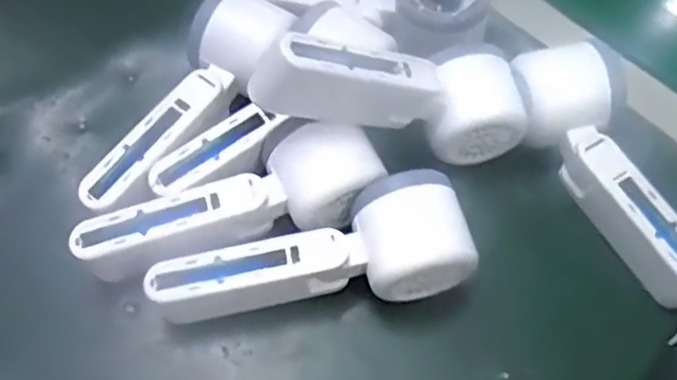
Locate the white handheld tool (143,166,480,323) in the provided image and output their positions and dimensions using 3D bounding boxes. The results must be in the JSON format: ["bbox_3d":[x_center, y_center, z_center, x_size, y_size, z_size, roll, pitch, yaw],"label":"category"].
[{"bbox_3d":[-0.012,0.041,0.353,0.162,0.056,0.056,-16,63,-12],"label":"white handheld tool"}]

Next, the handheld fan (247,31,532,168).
[{"bbox_3d":[0.031,-0.054,0.368,0.168,0.047,0.053,5,56,-31],"label":"handheld fan"}]

